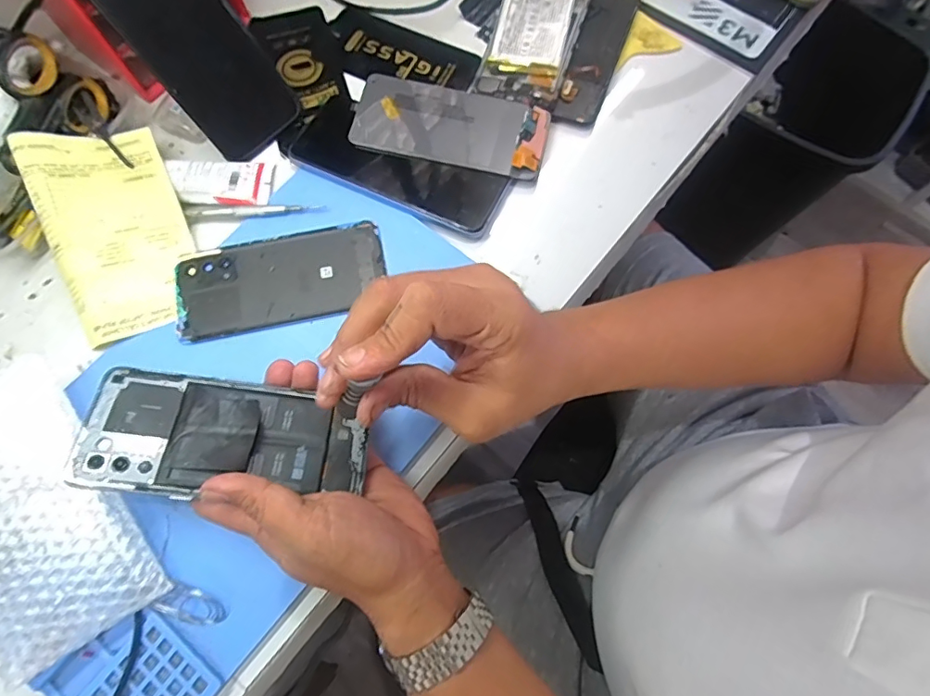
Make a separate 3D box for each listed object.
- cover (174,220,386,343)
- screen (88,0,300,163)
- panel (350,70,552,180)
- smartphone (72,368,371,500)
[{"bbox_3d":[-0.138,-0.050,0.387,0.152,0.004,0.069,-12,73,-4],"label":"cover"},{"bbox_3d":[-0.200,-0.227,0.383,0.077,0.160,0.011,-46,40,-12],"label":"screen"},{"bbox_3d":[-0.012,-0.182,0.421,0.156,0.009,0.074,14,72,4],"label":"panel"},{"bbox_3d":[-0.138,0.051,0.304,0.156,0.010,0.070,8,60,-10],"label":"smartphone"}]

